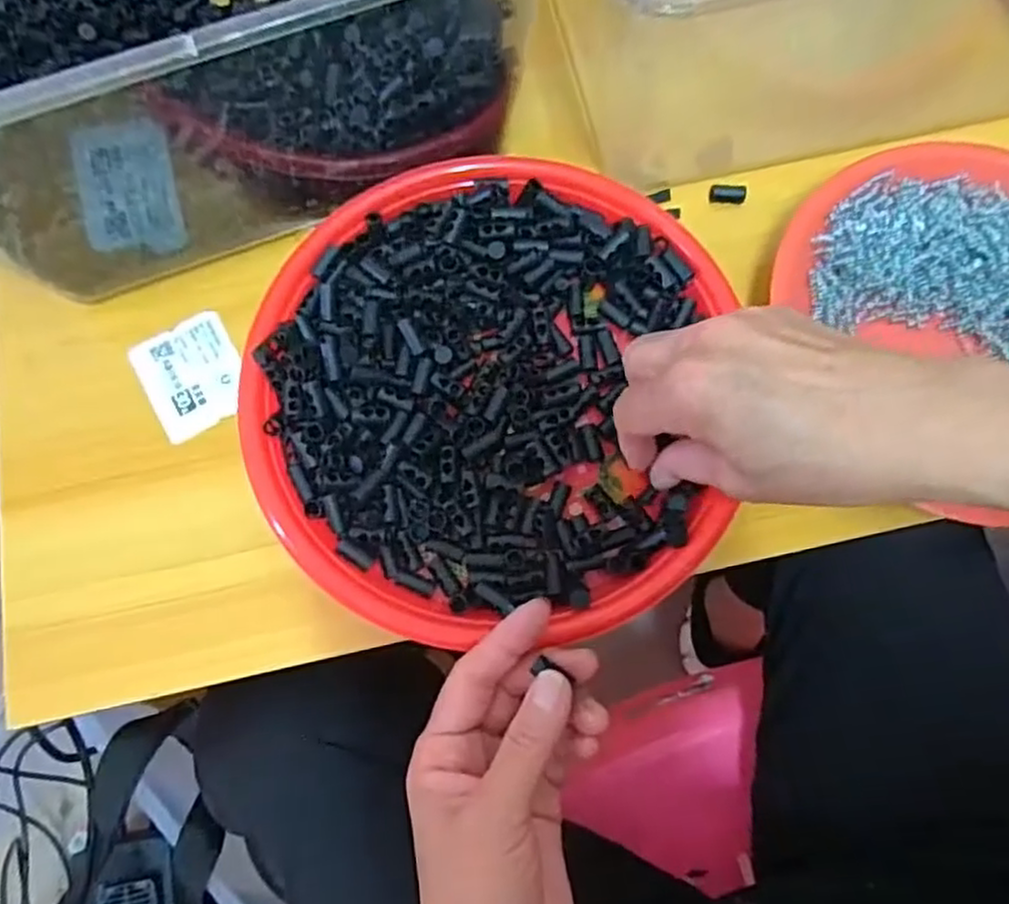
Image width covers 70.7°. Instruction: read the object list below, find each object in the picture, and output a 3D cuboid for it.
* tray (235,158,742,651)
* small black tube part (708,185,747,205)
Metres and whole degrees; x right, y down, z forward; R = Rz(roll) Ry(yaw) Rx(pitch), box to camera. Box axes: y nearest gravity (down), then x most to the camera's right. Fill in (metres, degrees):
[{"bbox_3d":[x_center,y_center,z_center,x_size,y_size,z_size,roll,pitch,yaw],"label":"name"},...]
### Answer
[{"bbox_3d":[-0.011,-0.031,0.349,0.218,0.032,0.229,0,73,1],"label":"tray"},{"bbox_3d":[0.122,-0.141,0.390,0.019,0.006,0.009,3,76,1],"label":"small black tube part"}]

